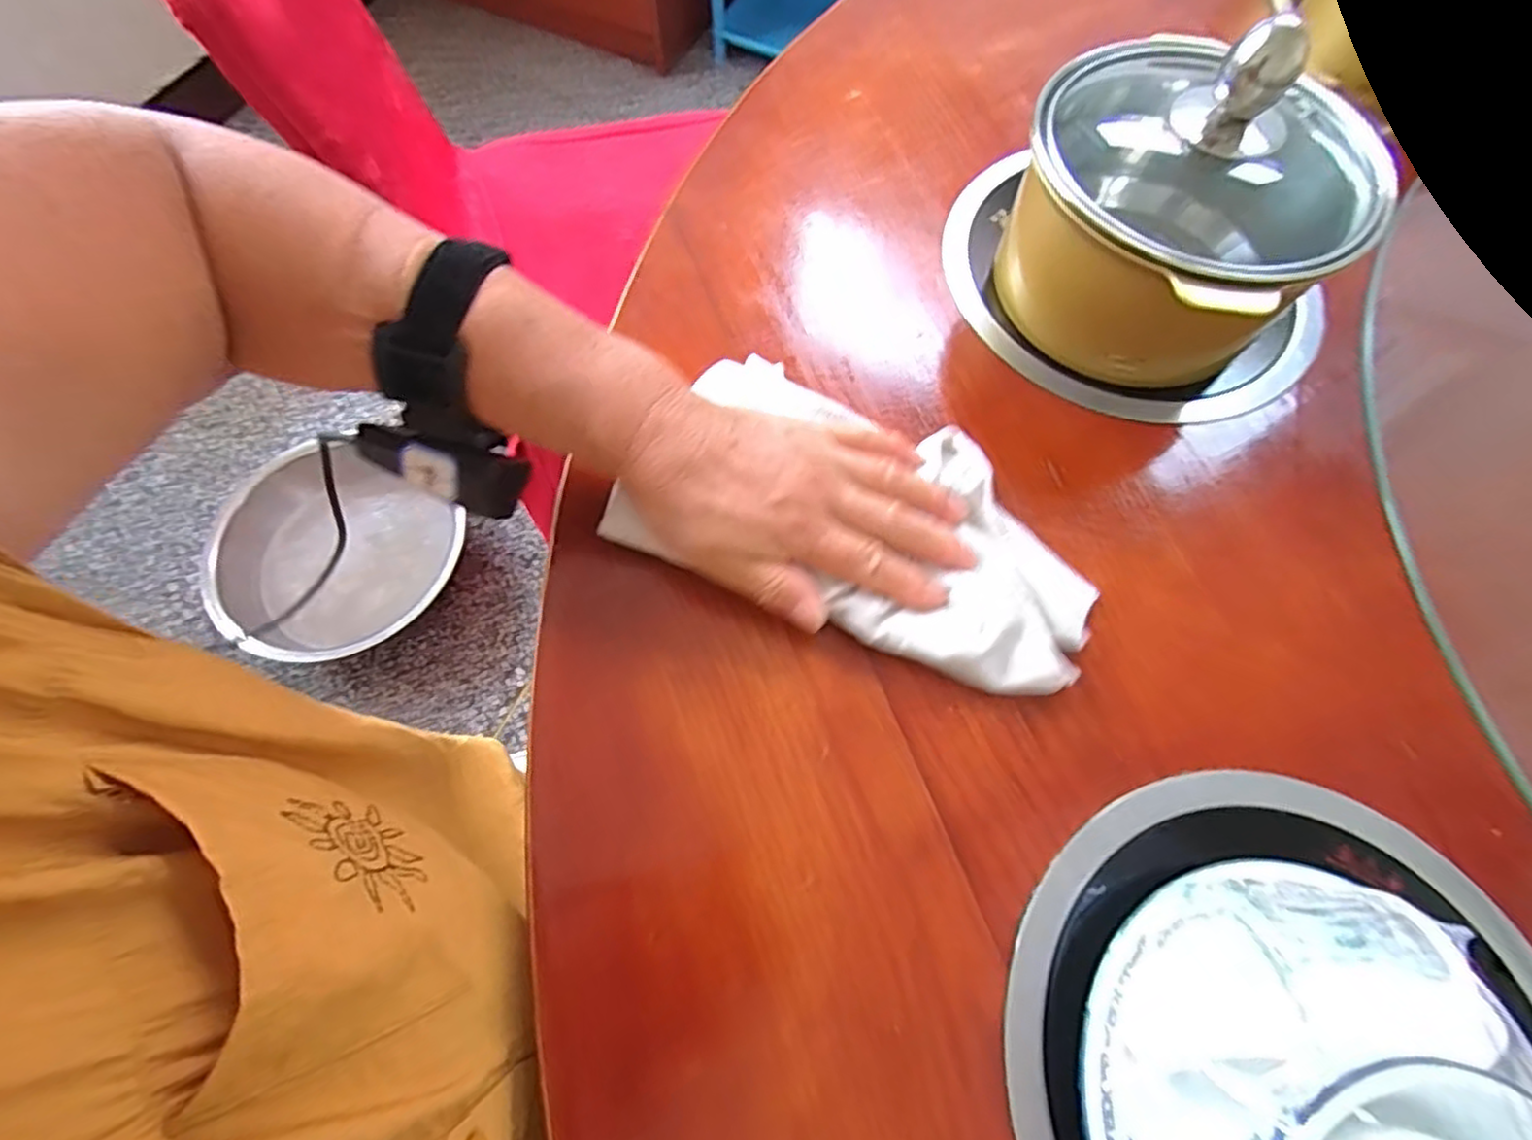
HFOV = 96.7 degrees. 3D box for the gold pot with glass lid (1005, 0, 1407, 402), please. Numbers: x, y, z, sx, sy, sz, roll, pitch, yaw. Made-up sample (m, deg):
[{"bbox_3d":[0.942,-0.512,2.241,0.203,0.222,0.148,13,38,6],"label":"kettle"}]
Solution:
[{"bbox_3d":[0.198,-0.185,0.340,0.124,0.133,0.149,-40,73,-16],"label":"gold pot with glass lid"}]

